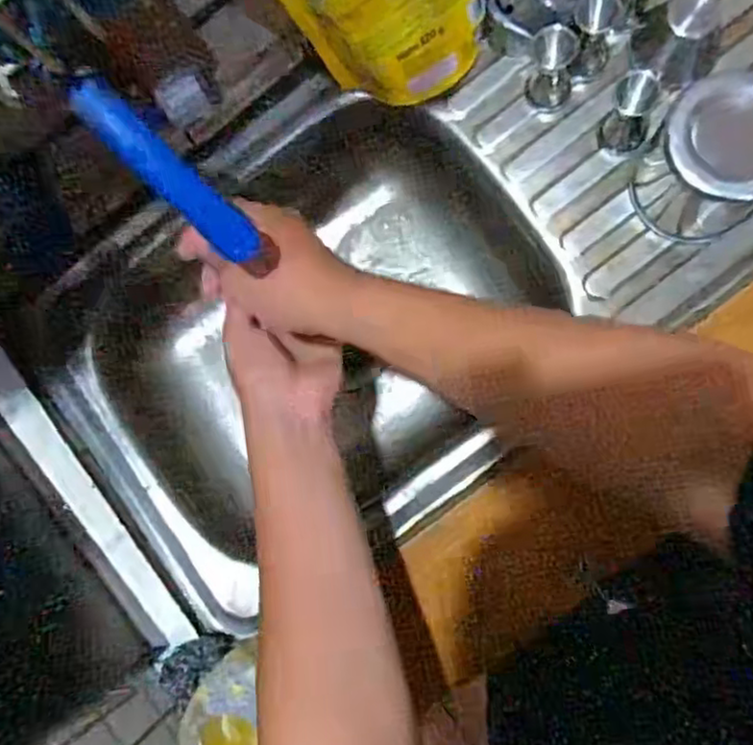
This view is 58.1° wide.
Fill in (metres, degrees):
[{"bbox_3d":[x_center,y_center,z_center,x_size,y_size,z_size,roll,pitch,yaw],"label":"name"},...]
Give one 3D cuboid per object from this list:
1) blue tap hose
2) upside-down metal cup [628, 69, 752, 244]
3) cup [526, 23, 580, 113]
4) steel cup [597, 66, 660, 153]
[{"bbox_3d":[-0.100,-0.097,0.336,0.018,0.022,0.110,-45,121,2],"label":"blue tap hose"},{"bbox_3d":[0.258,-0.163,0.516,0.091,0.100,0.091,0,86,7],"label":"upside-down metal cup"},{"bbox_3d":[0.148,-0.256,0.565,0.037,0.076,0.041,16,88,7],"label":"cup"},{"bbox_3d":[0.206,-0.209,0.551,0.037,0.073,0.036,0,86,7],"label":"steel cup"}]

